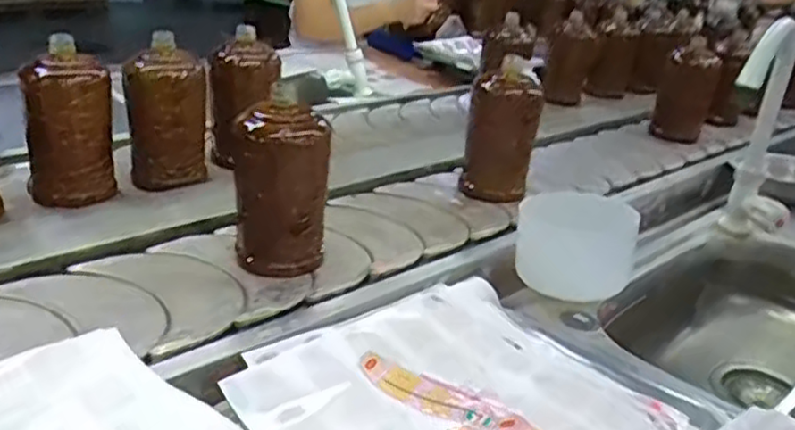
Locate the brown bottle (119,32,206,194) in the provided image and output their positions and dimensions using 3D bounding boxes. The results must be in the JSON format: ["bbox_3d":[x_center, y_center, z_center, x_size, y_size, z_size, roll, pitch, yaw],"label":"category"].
[{"bbox_3d":[-0.282,-0.120,0.862,0.088,0.170,0.076,-8,28,-29],"label":"brown bottle"}]

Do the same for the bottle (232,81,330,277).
[{"bbox_3d":[-0.112,-0.031,0.702,0.076,0.173,0.065,23,29,33],"label":"bottle"}]

